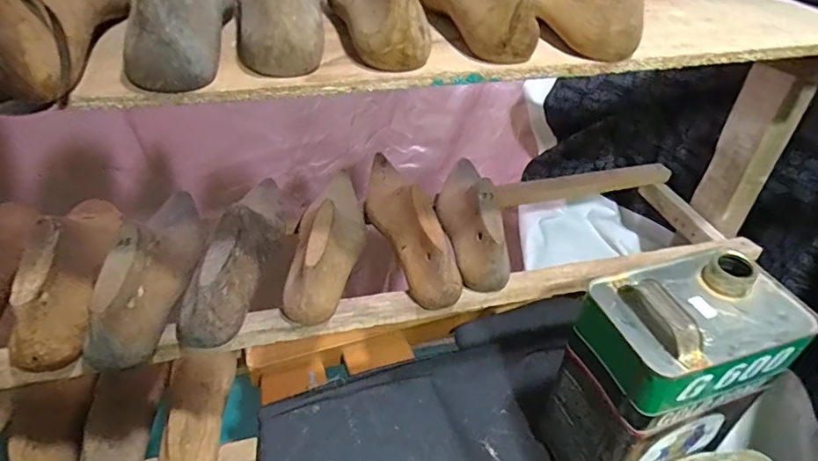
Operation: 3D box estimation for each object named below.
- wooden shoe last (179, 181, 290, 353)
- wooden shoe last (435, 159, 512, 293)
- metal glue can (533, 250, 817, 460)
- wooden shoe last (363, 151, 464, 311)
[{"bbox_3d":[-0.169,0.004,0.503,0.063,0.074,0.247,4,37,-3],"label":"wooden shoe last"},{"bbox_3d":[0.070,-0.017,0.553,0.054,0.073,0.175,-2,38,-11],"label":"wooden shoe last"},{"bbox_3d":[0.240,0.149,0.485,0.165,0.240,0.110,-8,39,-18],"label":"metal glue can"},{"bbox_3d":[-0.008,-0.023,0.556,0.054,0.078,0.250,-9,39,-19],"label":"wooden shoe last"}]

